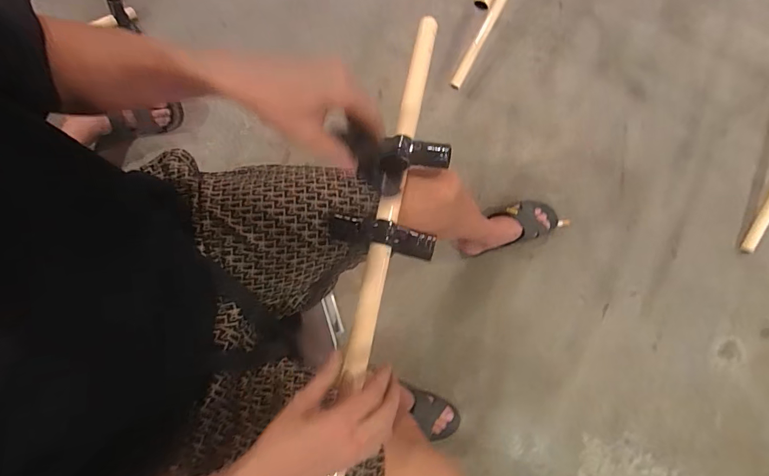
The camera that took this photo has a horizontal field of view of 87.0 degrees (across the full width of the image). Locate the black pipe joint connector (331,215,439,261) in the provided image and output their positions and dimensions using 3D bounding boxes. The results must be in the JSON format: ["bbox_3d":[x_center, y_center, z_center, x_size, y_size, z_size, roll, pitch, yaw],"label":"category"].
[{"bbox_3d":[-0.005,0.000,0.517,0.133,0.041,0.038,11,79,2],"label":"black pipe joint connector"}]

